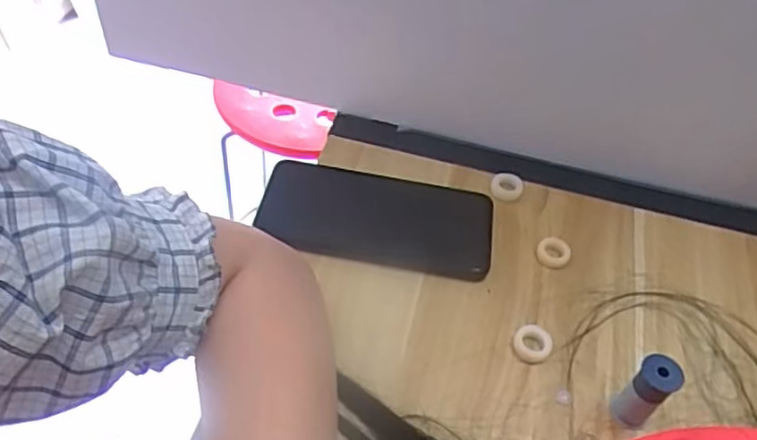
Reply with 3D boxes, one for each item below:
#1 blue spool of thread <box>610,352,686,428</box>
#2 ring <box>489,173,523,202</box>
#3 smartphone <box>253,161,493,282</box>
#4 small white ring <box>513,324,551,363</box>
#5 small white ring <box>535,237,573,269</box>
[{"bbox_3d":[0.149,0.098,0.368,0.021,0.055,0.021,3,49,-4],"label":"blue spool of thread"},{"bbox_3d":[0.095,-0.025,0.487,0.024,0.005,0.024,3,49,-4],"label":"ring"},{"bbox_3d":[-0.001,-0.002,0.461,0.161,0.014,0.073,10,55,3],"label":"smartphone"},{"bbox_3d":[0.095,0.075,0.403,0.025,0.006,0.023,3,49,-4],"label":"small white ring"},{"bbox_3d":[0.120,0.022,0.449,0.022,0.008,0.023,3,49,-4],"label":"small white ring"}]

